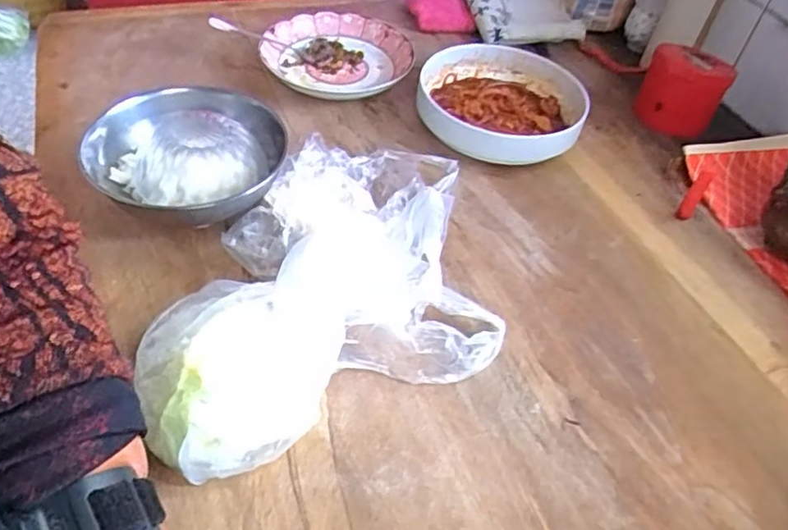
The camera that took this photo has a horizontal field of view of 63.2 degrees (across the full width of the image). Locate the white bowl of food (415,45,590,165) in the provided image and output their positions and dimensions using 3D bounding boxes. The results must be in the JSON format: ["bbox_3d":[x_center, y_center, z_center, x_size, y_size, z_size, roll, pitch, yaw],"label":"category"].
[{"bbox_3d":[0.133,-0.203,0.800,0.195,0.055,0.214,4,47,-4],"label":"white bowl of food"}]

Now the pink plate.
[{"bbox_3d":[-0.071,-0.287,0.865,0.191,0.039,0.178,4,47,-4],"label":"pink plate"}]

